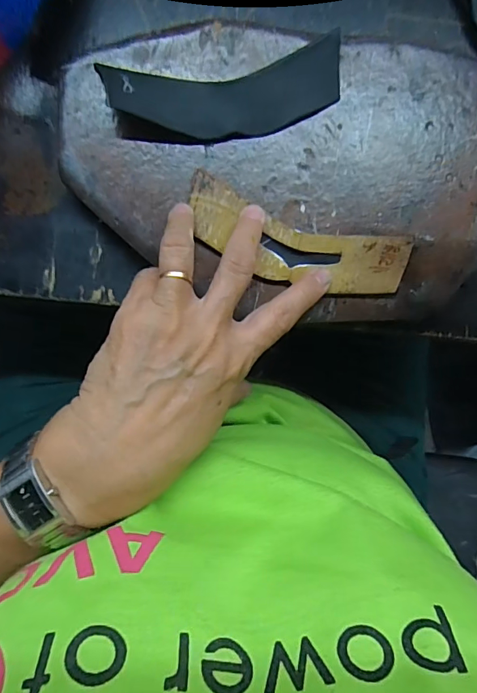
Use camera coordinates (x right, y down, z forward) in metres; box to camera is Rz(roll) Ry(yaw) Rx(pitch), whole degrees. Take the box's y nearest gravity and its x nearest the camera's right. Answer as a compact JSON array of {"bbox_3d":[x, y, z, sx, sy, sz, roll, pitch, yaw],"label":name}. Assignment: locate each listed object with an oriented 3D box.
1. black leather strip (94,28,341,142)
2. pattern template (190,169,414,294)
[{"bbox_3d":[-0.004,-0.146,0.253,0.136,0.018,0.044,-13,95,-5],"label":"black leather strip"},{"bbox_3d":[0.036,-0.062,0.265,0.137,0.004,0.047,16,93,-7],"label":"pattern template"}]

